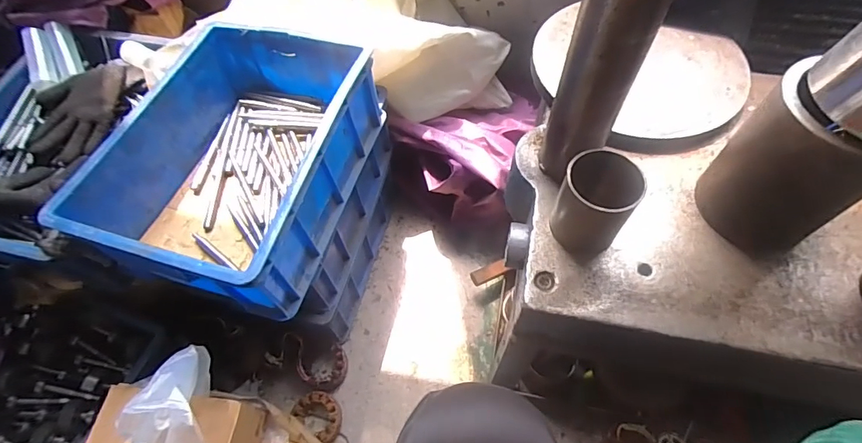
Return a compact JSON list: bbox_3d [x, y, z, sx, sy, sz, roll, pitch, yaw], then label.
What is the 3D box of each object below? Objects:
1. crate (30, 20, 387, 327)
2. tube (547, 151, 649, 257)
[{"bbox_3d":[-0.275,-0.090,0.643,0.286,0.149,0.388,13,60,10],"label":"crate"},{"bbox_3d":[0.162,-0.019,0.434,0.070,0.087,0.073,-1,59,2],"label":"tube"}]

